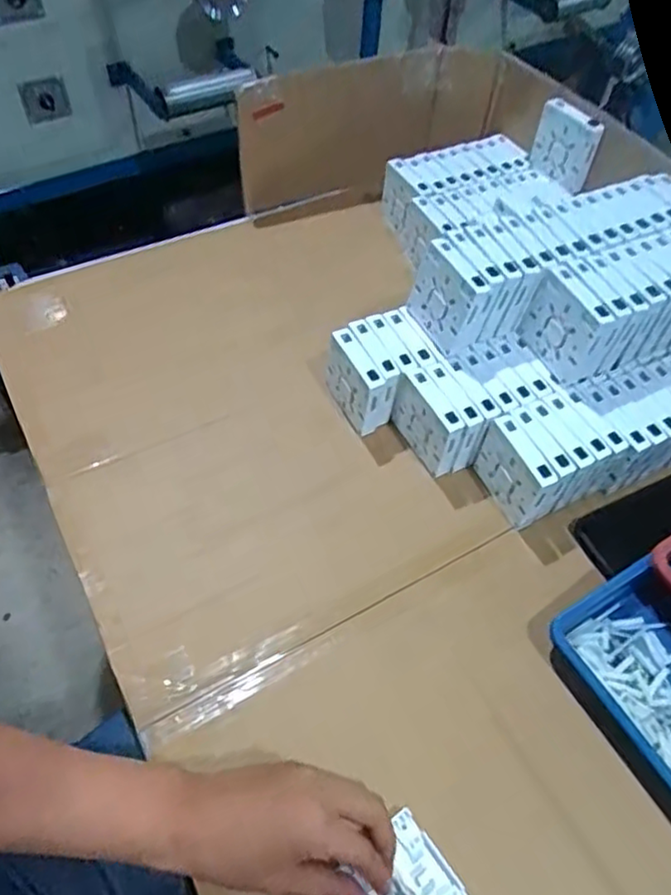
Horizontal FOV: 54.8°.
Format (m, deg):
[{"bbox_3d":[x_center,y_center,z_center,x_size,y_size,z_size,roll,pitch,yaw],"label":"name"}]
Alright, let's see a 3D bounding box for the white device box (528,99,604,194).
[{"bbox_3d":[0.297,-0.392,0.836,0.085,0.088,0.019,36,60,20],"label":"white device box"}]

